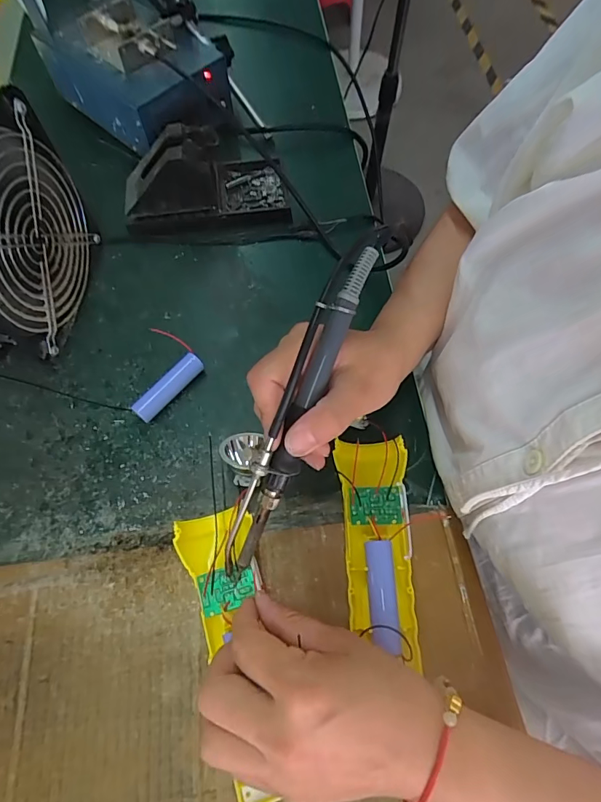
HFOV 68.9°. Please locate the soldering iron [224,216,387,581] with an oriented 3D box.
[{"bbox_3d":[-0.002,0.005,0.248,0.020,0.020,0.213,23,97,8],"label":"soldering iron"}]

